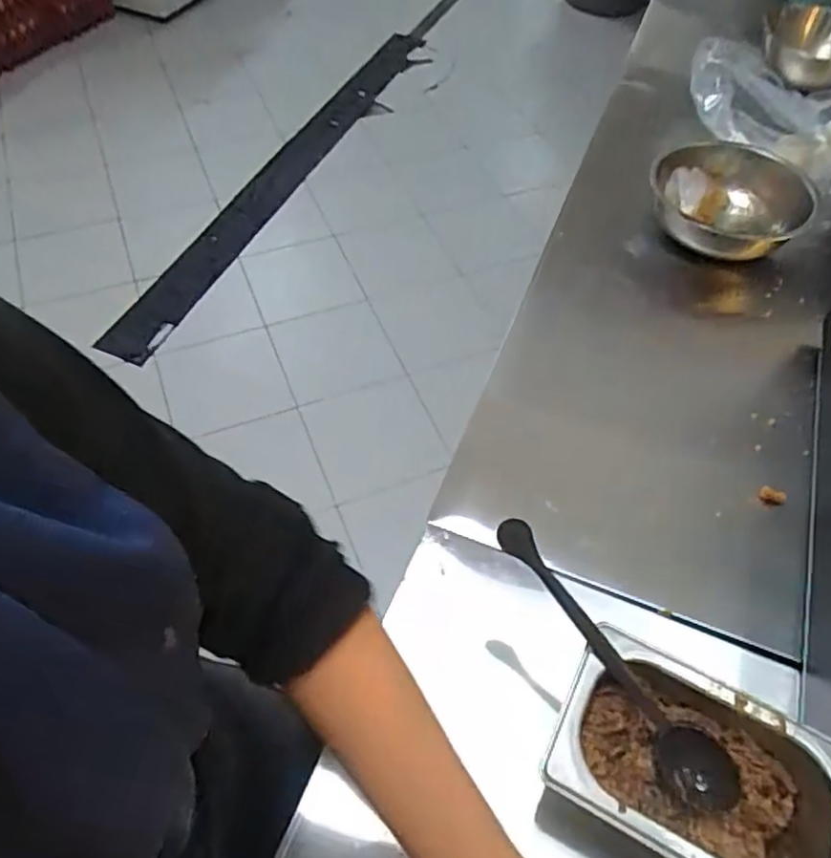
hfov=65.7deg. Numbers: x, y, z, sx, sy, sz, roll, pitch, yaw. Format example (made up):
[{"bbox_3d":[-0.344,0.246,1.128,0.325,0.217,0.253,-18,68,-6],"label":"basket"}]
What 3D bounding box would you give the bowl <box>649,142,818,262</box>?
[{"bbox_3d":[0.395,-0.288,0.829,0.186,0.077,0.193,3,51,-3],"label":"bowl"}]

